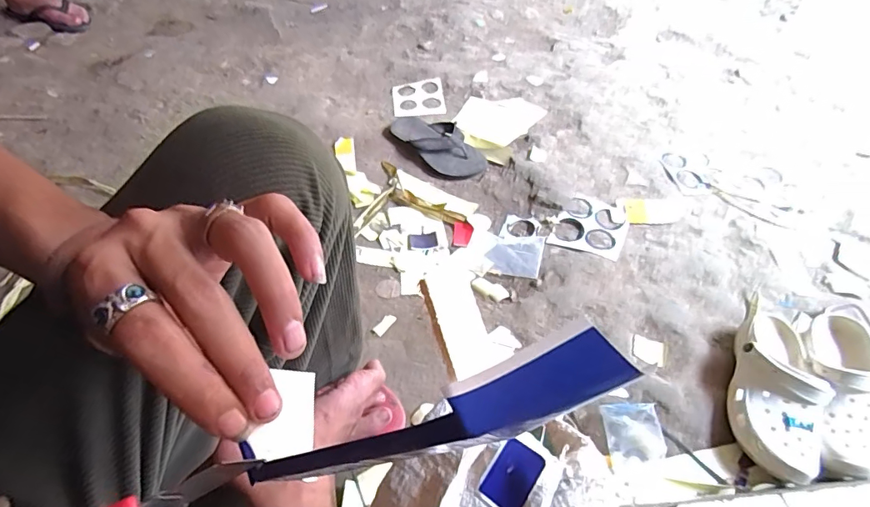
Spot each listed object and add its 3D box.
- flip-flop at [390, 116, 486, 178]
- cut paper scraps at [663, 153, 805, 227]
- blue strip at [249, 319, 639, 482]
[{"bbox_3d":[0.004,-0.264,1.115,0.106,0.042,0.269,-35,61,-27],"label":"flip-flop"},{"bbox_3d":[0.610,-0.137,1.000,0.284,0.007,0.101,39,59,24],"label":"cut paper scraps"},{"bbox_3d":[-0.011,0.057,0.145,0.149,0.024,0.010,-33,44,34],"label":"blue strip"}]

